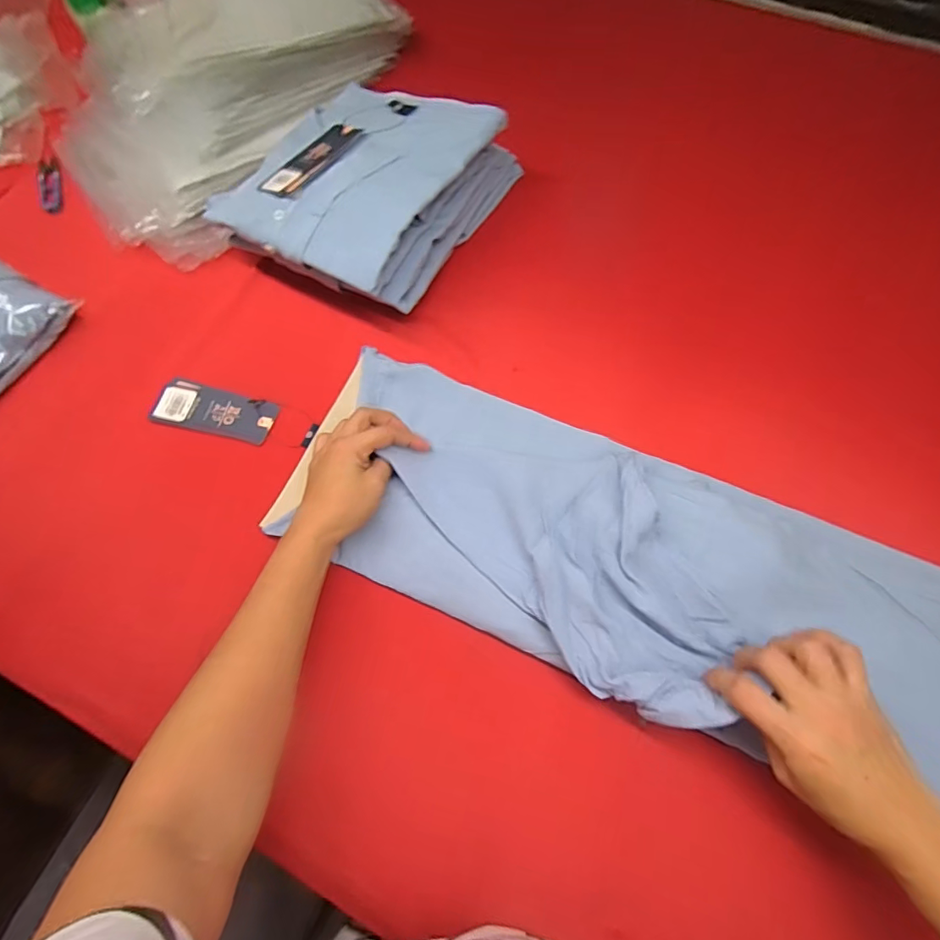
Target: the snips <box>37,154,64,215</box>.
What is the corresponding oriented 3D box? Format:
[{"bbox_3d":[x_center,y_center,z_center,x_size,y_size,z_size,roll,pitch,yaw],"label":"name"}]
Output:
[{"bbox_3d":[-0.533,-0.360,0.622,0.028,0.004,0.112,-20,67,-10],"label":"snips"}]

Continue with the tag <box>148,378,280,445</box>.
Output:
[{"bbox_3d":[-0.258,-0.060,0.497,0.123,0.006,0.052,12,71,8],"label":"tag"}]

